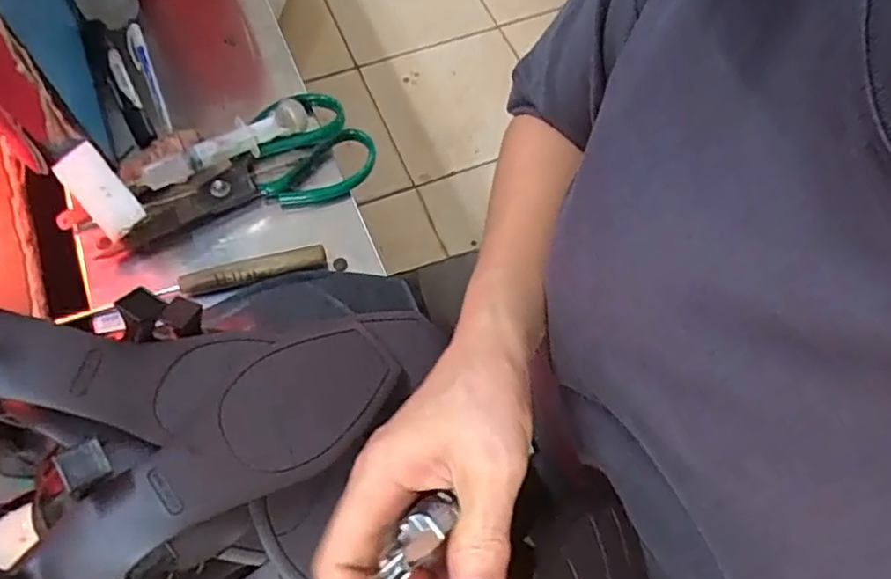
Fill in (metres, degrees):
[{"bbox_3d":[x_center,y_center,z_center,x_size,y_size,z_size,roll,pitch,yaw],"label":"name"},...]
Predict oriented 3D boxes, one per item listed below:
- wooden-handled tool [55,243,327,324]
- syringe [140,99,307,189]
[{"bbox_3d":[-0.173,-0.005,0.438,0.179,0.020,0.014,-11,64,-8],"label":"wooden-handled tool"},{"bbox_3d":[-0.160,-0.109,0.469,0.127,0.021,0.022,-34,69,-17],"label":"syringe"}]

